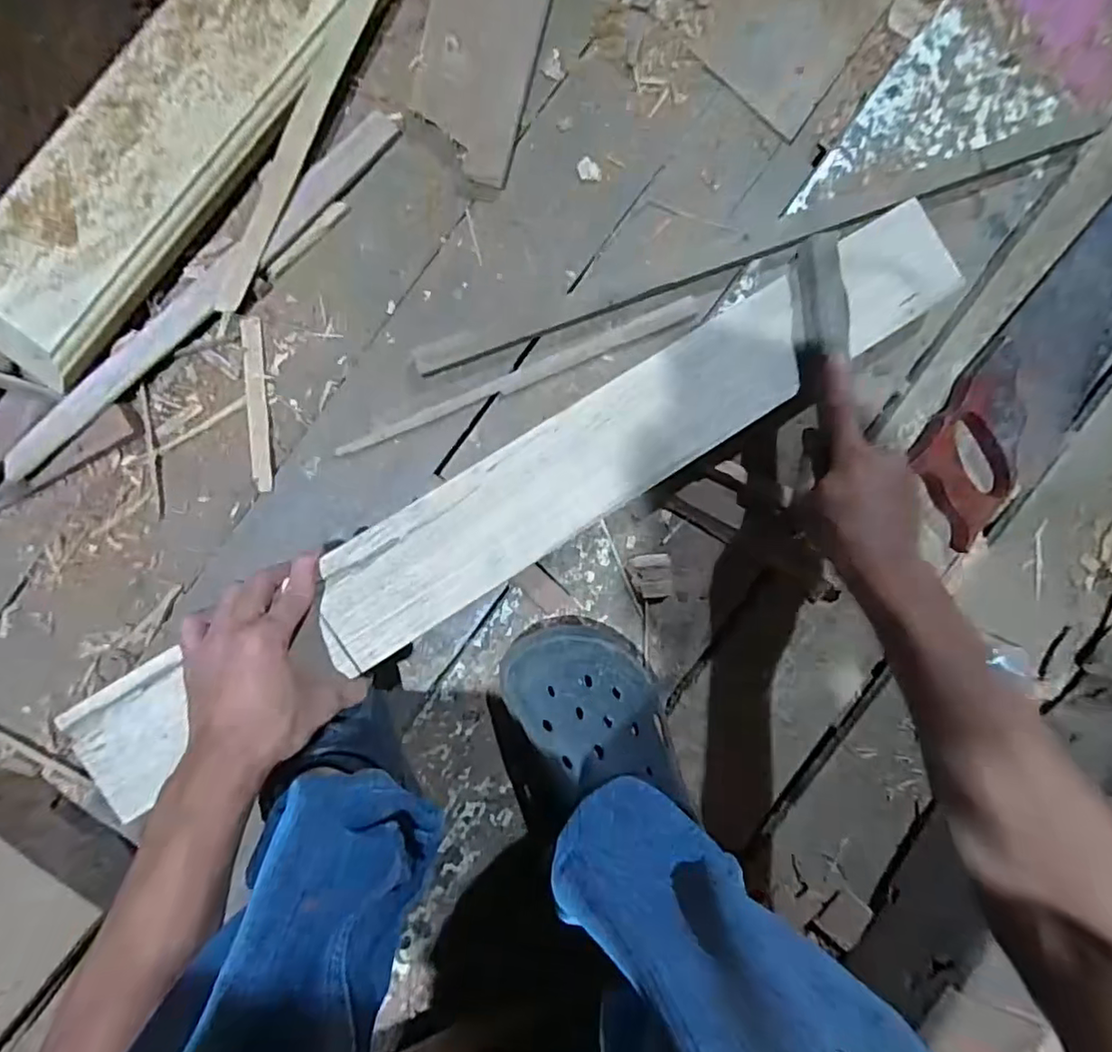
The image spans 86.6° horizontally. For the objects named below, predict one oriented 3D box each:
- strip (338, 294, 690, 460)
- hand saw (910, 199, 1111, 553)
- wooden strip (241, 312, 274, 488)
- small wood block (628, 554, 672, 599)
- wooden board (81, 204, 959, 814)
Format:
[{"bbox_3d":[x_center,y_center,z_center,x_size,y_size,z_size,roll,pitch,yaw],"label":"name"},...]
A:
[{"bbox_3d":[-0.029,-0.124,0.497,0.322,0.004,0.015,-23,95,-3],"label":"strip"},{"bbox_3d":[0.508,-0.219,0.523,0.114,0.028,0.536,40,90,-6],"label":"hand saw"},{"bbox_3d":[-0.245,-0.099,0.484,0.017,0.005,0.138,-3,94,-4],"label":"wooden strip"},{"bbox_3d":[0.082,0.044,0.513,0.037,0.013,0.038,-6,94,-4],"label":"small wood block"},{"bbox_3d":[-0.001,-0.033,0.439,0.720,0.018,0.087,-32,96,-7],"label":"wooden board"}]

